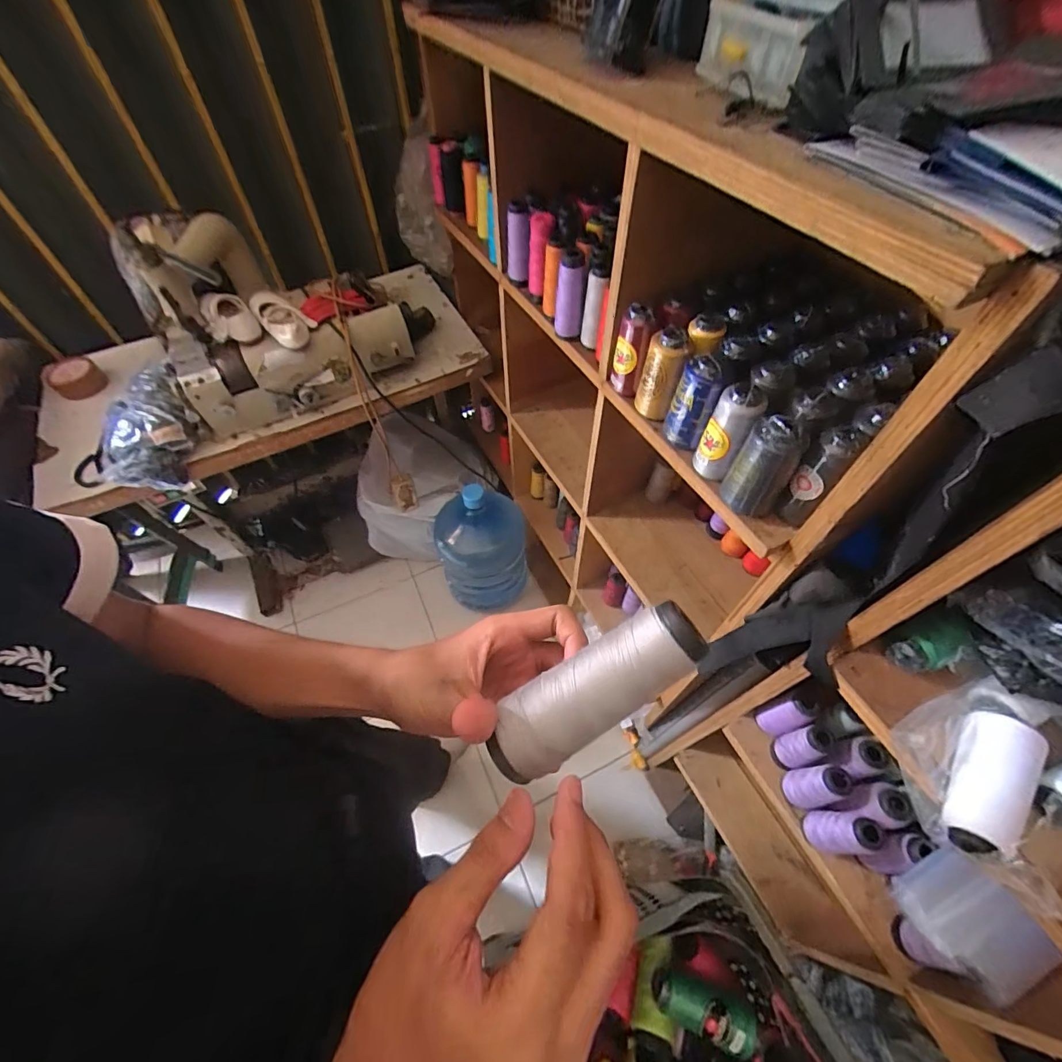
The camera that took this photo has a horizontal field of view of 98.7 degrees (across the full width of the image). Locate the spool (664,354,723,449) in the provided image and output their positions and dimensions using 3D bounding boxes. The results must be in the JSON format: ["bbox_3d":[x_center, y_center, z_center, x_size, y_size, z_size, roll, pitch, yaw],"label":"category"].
[{"bbox_3d":[0.184,-0.144,0.525,0.045,0.105,0.043,15,58,11],"label":"spool"}]

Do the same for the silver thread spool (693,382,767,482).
[{"bbox_3d":[0.212,-0.105,0.498,0.043,0.113,0.051,24,60,16],"label":"silver thread spool"}]

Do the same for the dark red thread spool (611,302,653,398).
[{"bbox_3d":[0.125,-0.226,0.577,0.036,0.108,0.031,11,57,8],"label":"dark red thread spool"}]

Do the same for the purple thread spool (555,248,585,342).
[{"bbox_3d":[0.054,-0.333,0.650,0.034,0.120,0.031,-2,56,0],"label":"purple thread spool"}]

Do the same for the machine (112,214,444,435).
[{"bbox_3d":[-0.516,-0.492,0.977,0.533,0.298,0.309,-24,59,-14],"label":"machine"}]

